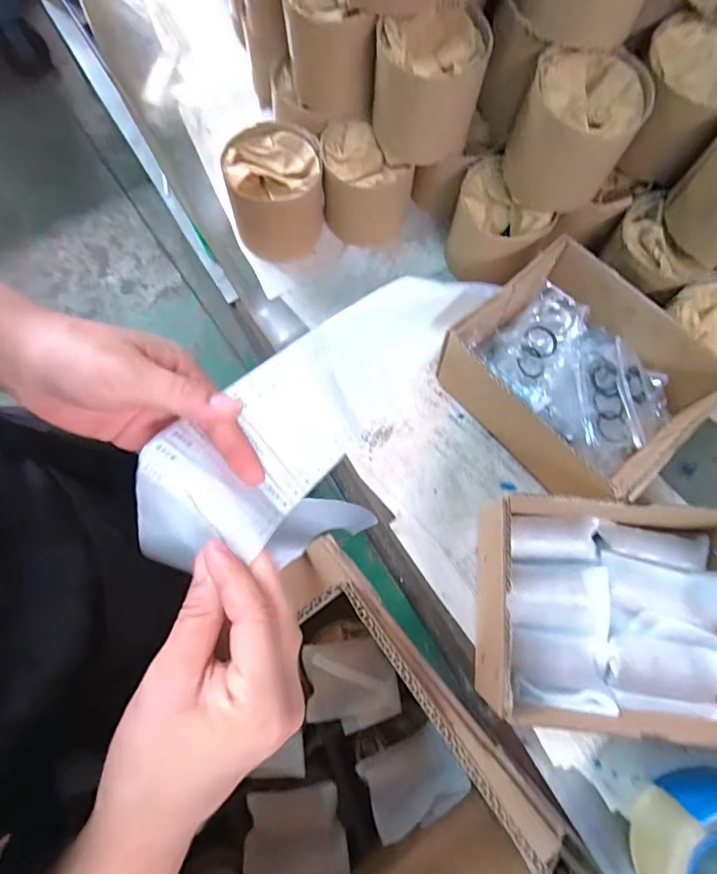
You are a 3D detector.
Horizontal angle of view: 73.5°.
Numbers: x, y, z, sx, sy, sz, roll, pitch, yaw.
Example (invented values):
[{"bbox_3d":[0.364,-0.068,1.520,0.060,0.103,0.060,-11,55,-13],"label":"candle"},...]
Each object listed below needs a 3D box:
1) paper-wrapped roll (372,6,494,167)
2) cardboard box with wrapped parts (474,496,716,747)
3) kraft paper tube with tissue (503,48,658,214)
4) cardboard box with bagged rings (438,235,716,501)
[{"bbox_3d":[0.060,-0.311,0.426,0.092,0.085,0.090,-4,75,-1],"label":"paper-wrapped roll"},{"bbox_3d":[0.198,0.139,0.373,0.201,0.089,0.161,5,75,1],"label":"cardboard box with wrapped parts"},{"bbox_3d":[0.183,-0.260,0.412,0.089,0.084,0.092,0,75,0],"label":"kraft paper tube with tissue"},{"bbox_3d":[0.184,-0.050,0.425,0.164,0.101,0.181,-40,78,-10],"label":"cardboard box with bagged rings"}]

